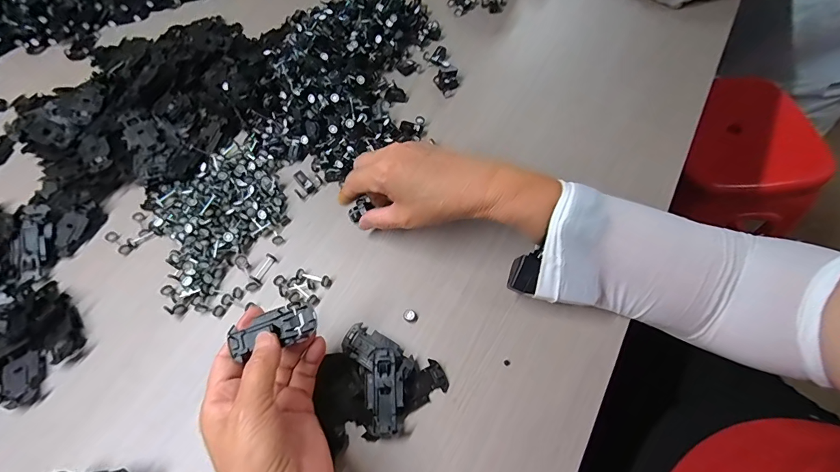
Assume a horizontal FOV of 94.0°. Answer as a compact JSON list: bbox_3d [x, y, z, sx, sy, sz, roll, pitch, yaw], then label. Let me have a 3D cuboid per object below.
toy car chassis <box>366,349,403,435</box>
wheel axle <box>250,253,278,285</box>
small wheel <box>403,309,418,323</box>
[{"bbox_3d":[-0.029,0.126,0.319,0.026,0.012,0.064,-8,61,-1],"label":"toy car chassis"},{"bbox_3d":[-0.154,0.031,0.384,0.012,0.008,0.031,20,64,13],"label":"wheel axle"},{"bbox_3d":[-0.008,0.071,0.352,0.013,0.004,0.012,-1,61,3],"label":"small wheel"}]

